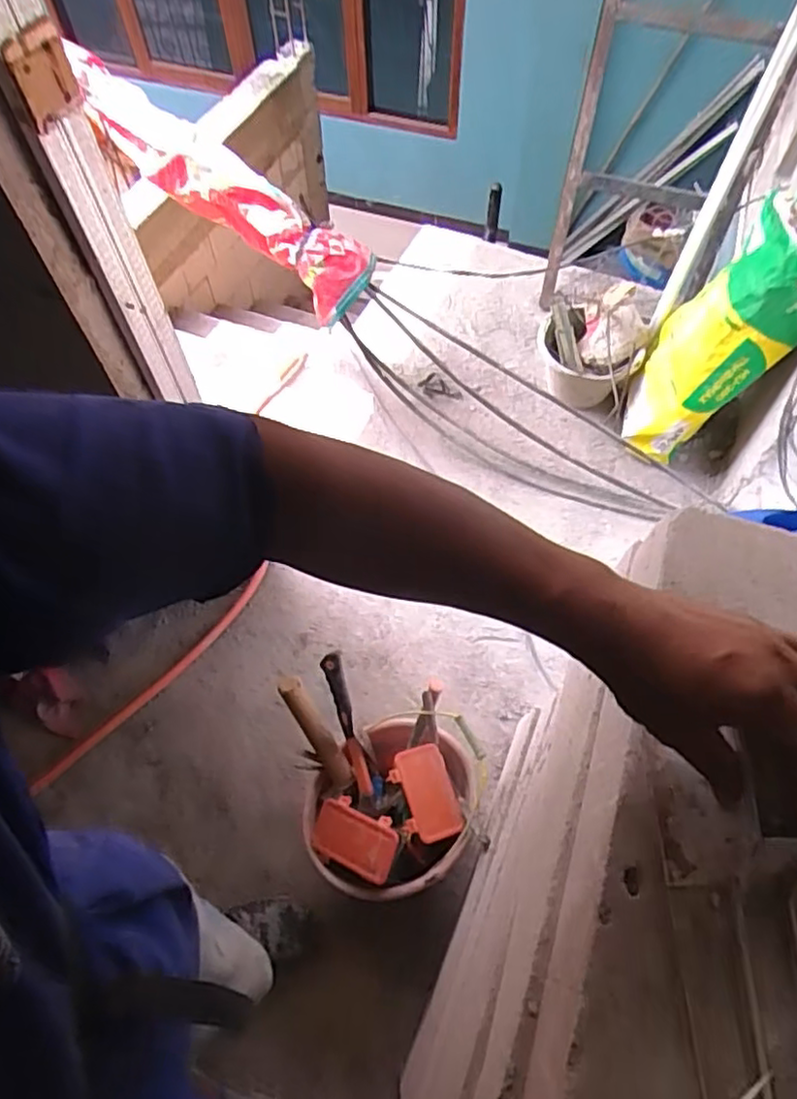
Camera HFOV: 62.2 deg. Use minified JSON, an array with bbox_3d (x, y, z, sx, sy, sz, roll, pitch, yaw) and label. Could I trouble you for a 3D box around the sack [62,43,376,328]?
[{"bbox_3d":[-0.404,-0.842,1.542,0.792,0.144,0.177,38,68,2],"label":"sack"}]

